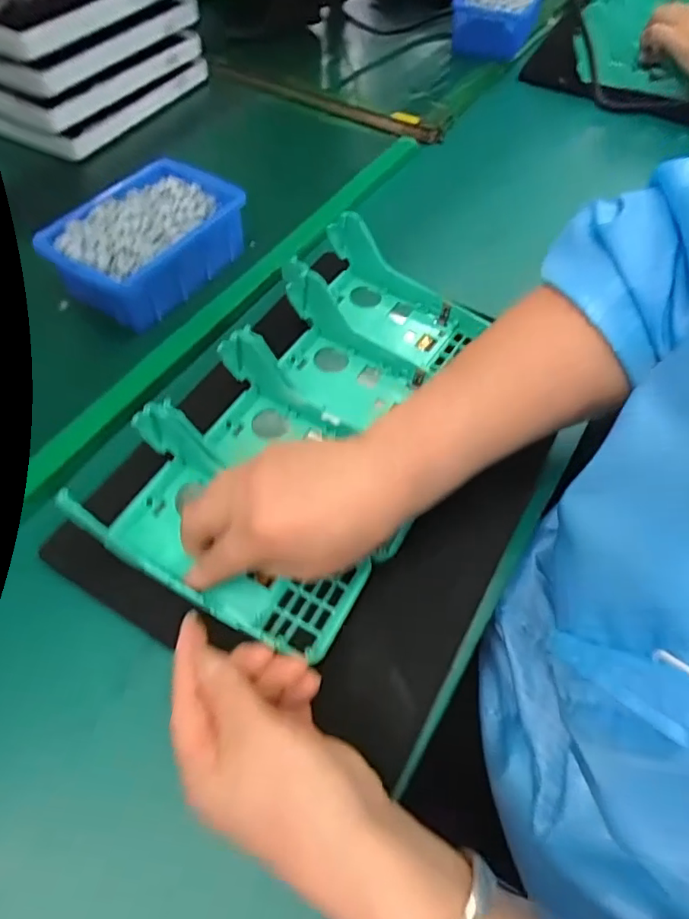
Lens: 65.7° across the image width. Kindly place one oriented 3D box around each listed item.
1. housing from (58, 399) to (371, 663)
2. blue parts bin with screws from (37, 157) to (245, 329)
[{"bbox_3d":[-0.074,0.040,0.319,0.176,0.054,0.089,26,60,14],"label":"housing"},{"bbox_3d":[-0.161,-0.181,0.443,0.101,0.053,0.152,37,64,20],"label":"blue parts bin with screws"}]

